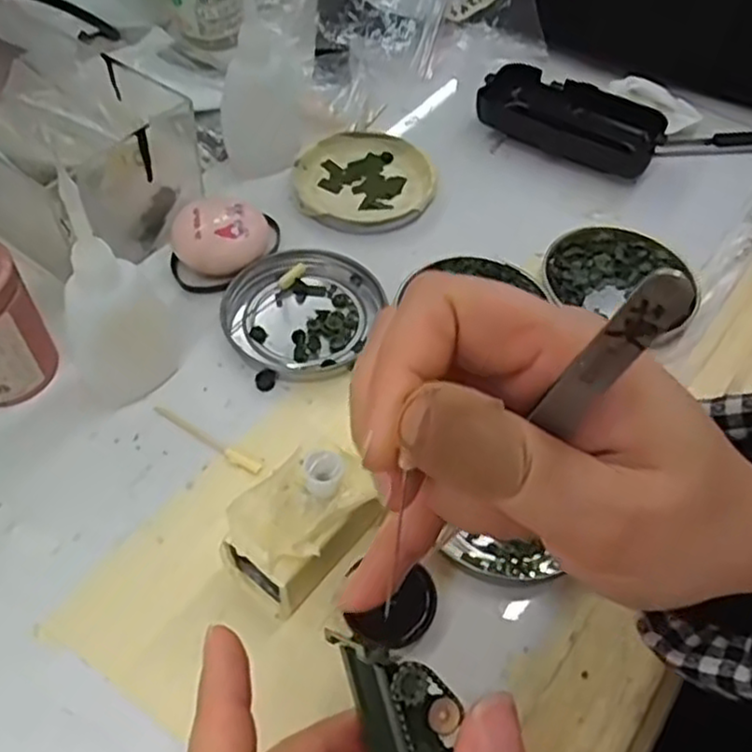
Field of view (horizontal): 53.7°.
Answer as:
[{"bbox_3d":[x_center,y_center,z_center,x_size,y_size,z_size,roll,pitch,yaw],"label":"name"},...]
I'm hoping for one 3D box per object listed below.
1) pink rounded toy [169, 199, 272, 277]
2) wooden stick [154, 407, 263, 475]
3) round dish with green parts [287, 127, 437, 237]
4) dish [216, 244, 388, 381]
[{"bbox_3d":[-0.080,-0.073,0.385,0.049,0.023,0.037,-5,52,-10],"label":"pink rounded toy"},{"bbox_3d":[-0.075,0.028,0.327,0.058,0.004,0.006,27,54,15],"label":"wooden stick"},{"bbox_3d":[-0.007,-0.114,0.429,0.079,0.012,0.076,2,54,-2],"label":"round dish with green parts"},{"bbox_3d":[-0.038,-0.033,0.370,0.071,0.007,0.078,19,52,9],"label":"dish"}]

